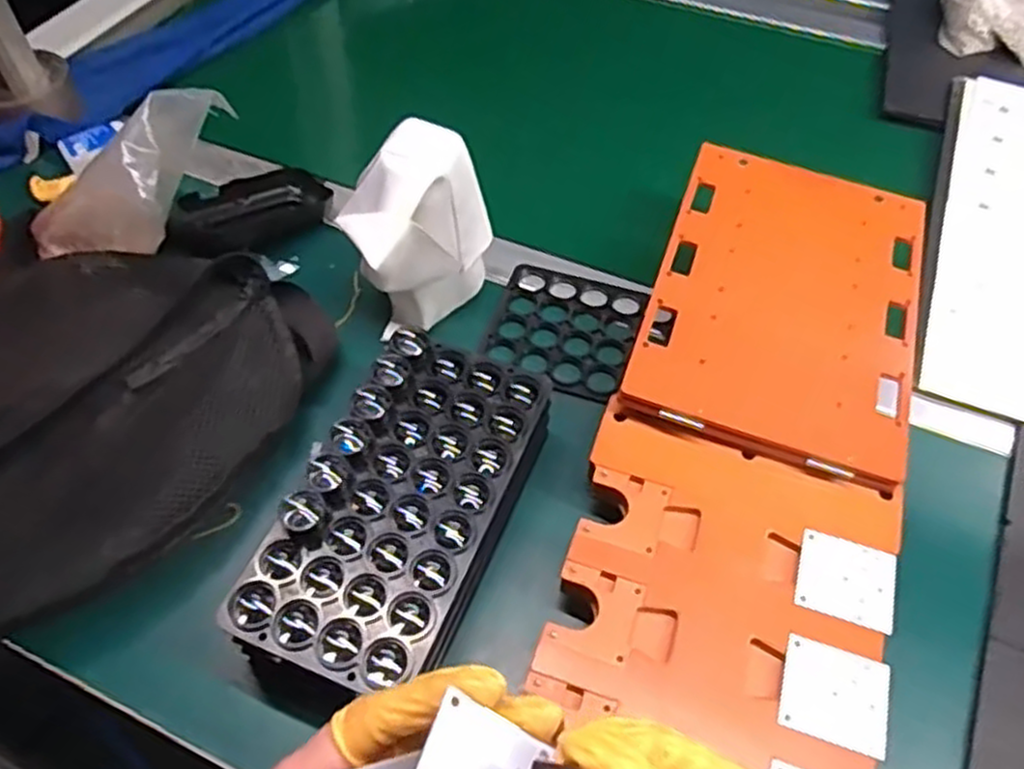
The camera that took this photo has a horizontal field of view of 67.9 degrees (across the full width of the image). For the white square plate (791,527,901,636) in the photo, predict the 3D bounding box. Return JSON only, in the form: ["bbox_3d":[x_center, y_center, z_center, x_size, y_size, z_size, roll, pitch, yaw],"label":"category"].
[{"bbox_3d":[0.173,0.101,0.393,0.047,0.004,0.044,17,57,12],"label":"white square plate"}]

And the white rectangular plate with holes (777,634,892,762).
[{"bbox_3d":[0.153,0.146,0.359,0.047,0.004,0.044,16,57,11],"label":"white rectangular plate with holes"}]

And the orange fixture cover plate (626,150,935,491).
[{"bbox_3d":[0.176,-0.059,0.486,0.159,0.017,0.232,17,57,12],"label":"orange fixture cover plate"}]

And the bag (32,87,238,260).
[{"bbox_3d":[-0.256,-0.128,0.511,0.159,0.069,0.086,-30,46,34],"label":"bag"}]

